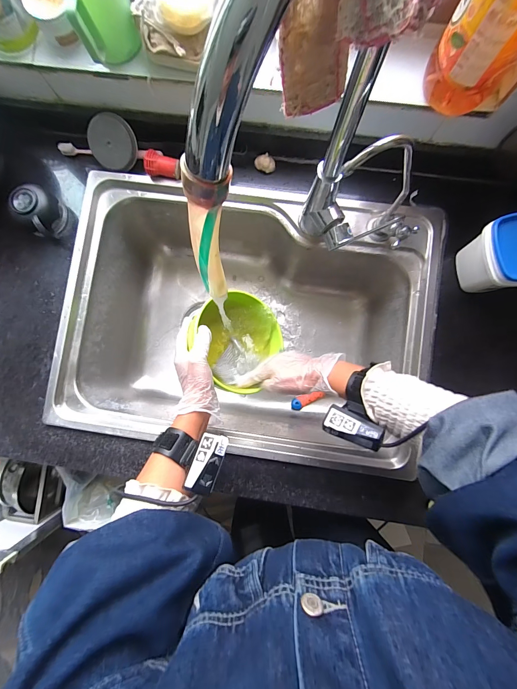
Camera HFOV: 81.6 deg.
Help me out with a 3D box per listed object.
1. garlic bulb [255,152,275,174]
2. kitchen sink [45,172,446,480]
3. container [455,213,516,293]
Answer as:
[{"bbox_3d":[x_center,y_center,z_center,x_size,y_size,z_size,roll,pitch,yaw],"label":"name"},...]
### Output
[{"bbox_3d":[0.011,-0.310,0.514,0.034,0.024,0.022,12,85,2],"label":"garlic bulb"},{"bbox_3d":[-0.020,-0.028,0.602,0.609,0.239,0.429,7,85,1],"label":"kitchen sink"},{"bbox_3d":[0.363,-0.126,0.440,0.097,0.105,0.097,0,89,4],"label":"container"}]

